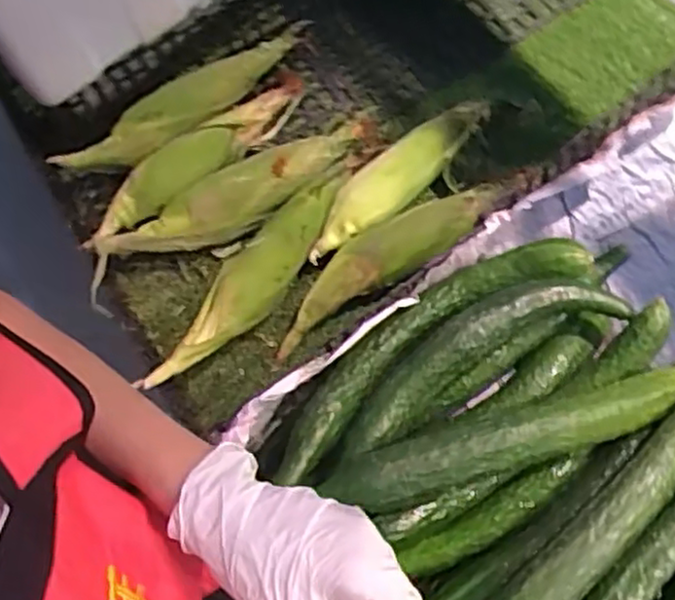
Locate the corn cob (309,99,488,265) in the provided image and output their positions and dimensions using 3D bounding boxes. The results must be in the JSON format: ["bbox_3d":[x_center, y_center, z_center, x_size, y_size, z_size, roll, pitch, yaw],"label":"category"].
[{"bbox_3d":[0.071,-0.142,0.811,0.270,0.058,0.076,-38,69,-16],"label":"corn cob"}]

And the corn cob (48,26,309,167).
[{"bbox_3d":[-0.172,-0.230,0.840,0.331,0.061,0.069,-30,66,1],"label":"corn cob"}]

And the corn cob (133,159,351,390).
[{"bbox_3d":[-0.088,-0.031,0.784,0.076,0.053,0.323,36,70,17],"label":"corn cob"}]

